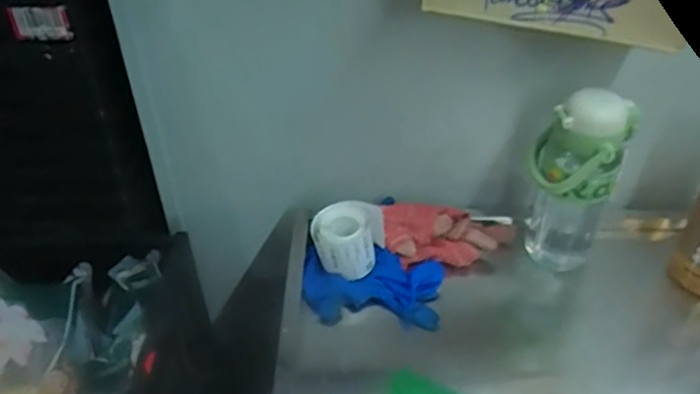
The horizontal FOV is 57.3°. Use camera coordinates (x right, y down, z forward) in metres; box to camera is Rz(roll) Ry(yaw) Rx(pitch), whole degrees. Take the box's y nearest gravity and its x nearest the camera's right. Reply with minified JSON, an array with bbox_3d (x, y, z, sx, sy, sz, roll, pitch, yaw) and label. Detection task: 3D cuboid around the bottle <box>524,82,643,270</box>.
[{"bbox_3d":[0.247,-0.005,0.720,0.094,0.235,0.071,11,41,14],"label":"bottle"}]

